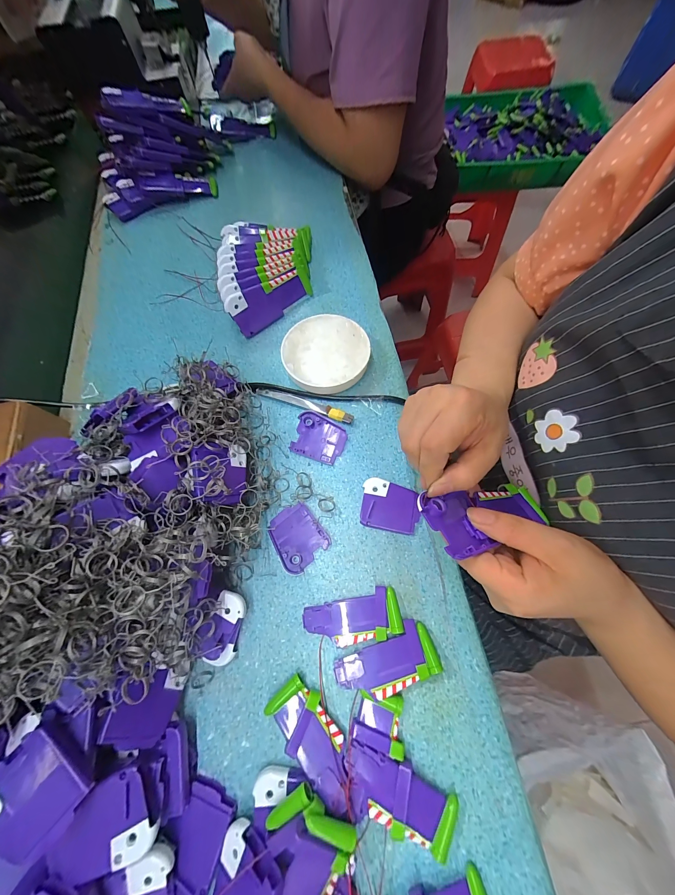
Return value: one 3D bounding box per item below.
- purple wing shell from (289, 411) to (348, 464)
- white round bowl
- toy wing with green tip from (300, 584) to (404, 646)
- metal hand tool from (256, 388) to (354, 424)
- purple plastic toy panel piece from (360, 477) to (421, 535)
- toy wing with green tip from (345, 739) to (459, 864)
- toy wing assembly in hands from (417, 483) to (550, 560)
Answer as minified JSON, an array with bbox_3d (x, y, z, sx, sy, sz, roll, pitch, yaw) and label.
[{"bbox_3d":[-0.021,-0.011,0.340,0.061,0.010,0.052,18,73,10],"label":"purple wing shell"},{"bbox_3d":[-0.014,-0.116,0.365,0.105,0.027,0.107,-1,70,3],"label":"white round bowl"},{"bbox_3d":[0.014,0.162,0.274,0.089,0.011,0.039,-13,70,-1],"label":"toy wing with green tip"},{"bbox_3d":[-0.041,-0.054,0.352,0.124,0.010,0.014,21,73,11],"label":"metal hand tool"},{"bbox_3d":[0.056,0.062,0.311,0.059,0.008,0.052,8,71,6],"label":"purple plastic toy panel piece"},{"bbox_3d":[0.047,0.272,0.229,0.091,0.012,0.040,27,74,12],"label":"toy wing with green tip"},{"bbox_3d":[0.119,0.055,0.235,0.117,0.020,0.044,-3,67,-29],"label":"toy wing assembly in hands"}]

